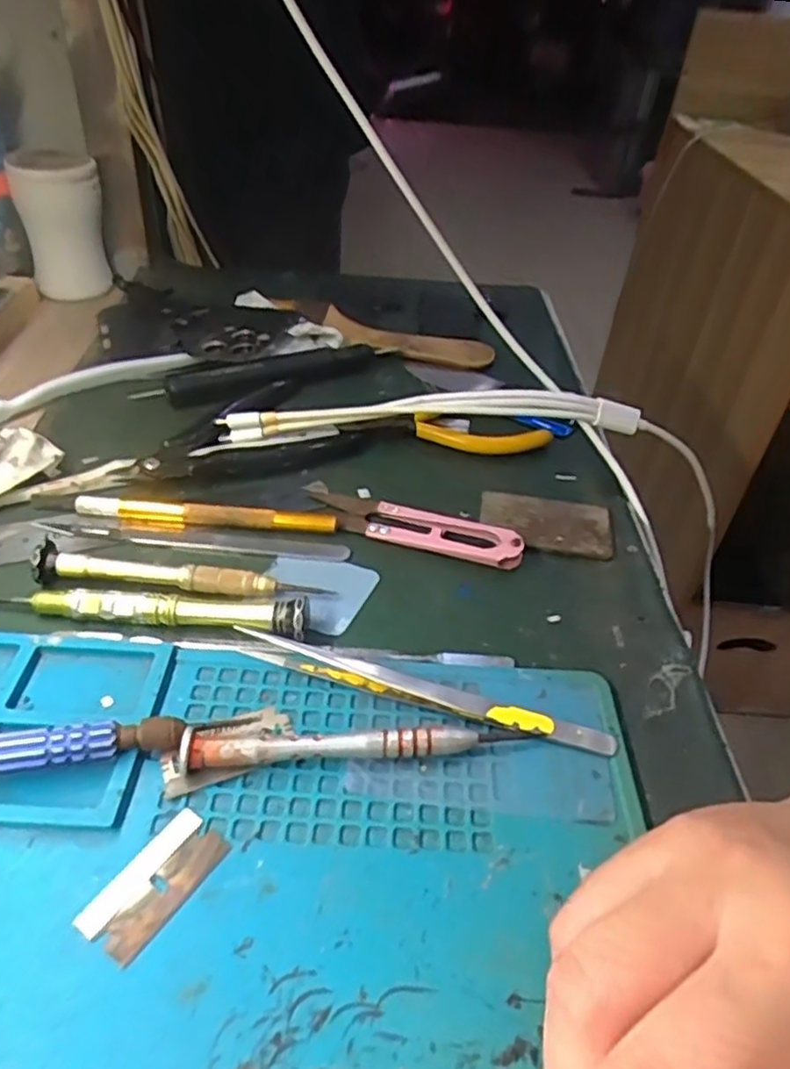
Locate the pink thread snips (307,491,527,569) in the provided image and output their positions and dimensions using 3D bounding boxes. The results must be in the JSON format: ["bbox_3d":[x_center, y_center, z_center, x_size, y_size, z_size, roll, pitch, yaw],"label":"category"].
[{"bbox_3d":[0.007,-0.005,0.315,0.101,0.011,0.022,17,42,13],"label":"pink thread snips"}]

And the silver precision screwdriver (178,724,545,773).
[{"bbox_3d":[-0.011,0.068,0.228,0.113,0.010,0.010,-2,41,-9],"label":"silver precision screwdriver"}]

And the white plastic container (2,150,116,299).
[{"bbox_3d":[-0.221,-0.209,0.476,0.048,0.081,0.050,26,44,22],"label":"white plastic container"}]

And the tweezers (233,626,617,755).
[{"bbox_3d":[0.008,0.053,0.247,0.135,0.008,0.013,16,42,12],"label":"tweezers"}]

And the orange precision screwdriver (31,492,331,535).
[{"bbox_3d":[-0.094,-0.009,0.312,0.134,0.007,0.010,5,40,-1],"label":"orange precision screwdriver"}]

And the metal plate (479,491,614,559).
[{"bbox_3d":[0.070,-0.006,0.326,0.060,0.004,0.035,12,41,7],"label":"metal plate"}]

